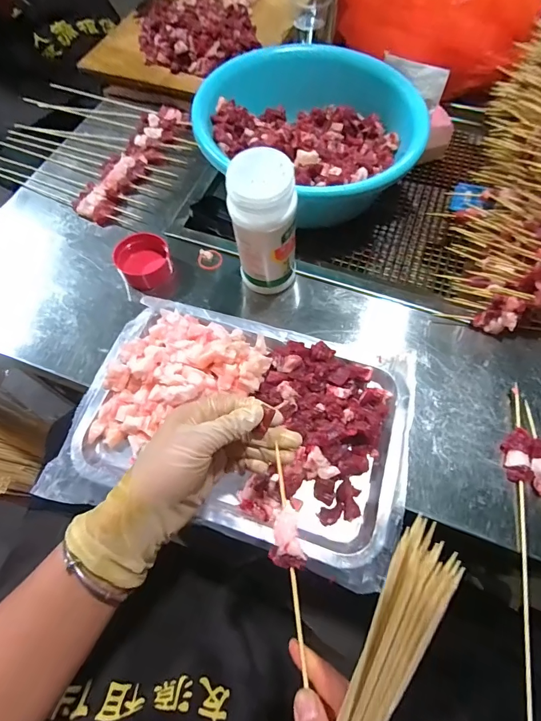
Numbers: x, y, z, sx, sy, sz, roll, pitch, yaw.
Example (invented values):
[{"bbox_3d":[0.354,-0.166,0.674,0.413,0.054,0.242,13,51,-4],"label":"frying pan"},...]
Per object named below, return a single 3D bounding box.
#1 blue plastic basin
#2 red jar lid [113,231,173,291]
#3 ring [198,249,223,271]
[{"bbox_3d":[0.056,-0.310,0.527,0.278,0.077,0.278,0,65,1],"label":"blue plastic basin"},{"bbox_3d":[-0.156,-0.124,0.479,0.061,0.035,0.060,0,65,1],"label":"red jar lid"},{"bbox_3d":[-0.077,-0.129,0.495,0.033,0.006,0.030,0,65,1],"label":"ring"}]

